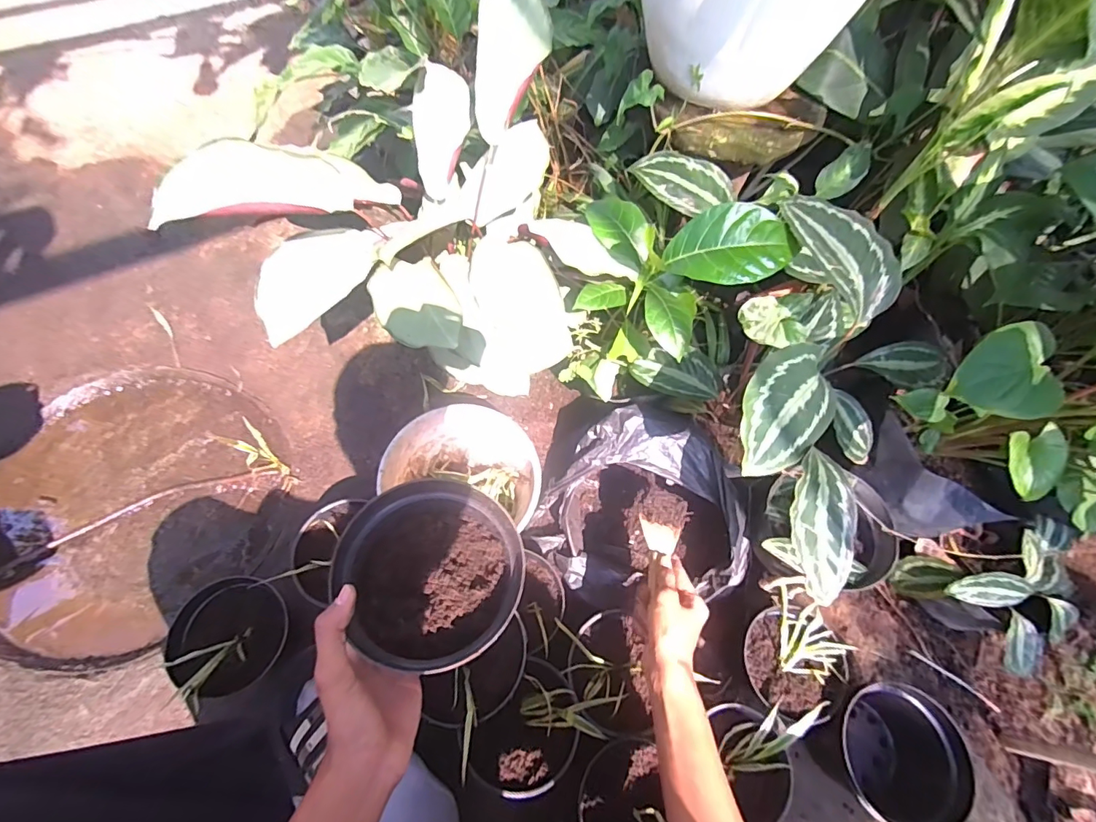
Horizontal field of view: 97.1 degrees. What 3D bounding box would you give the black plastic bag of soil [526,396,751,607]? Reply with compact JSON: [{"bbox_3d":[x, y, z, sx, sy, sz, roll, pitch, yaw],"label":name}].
[{"bbox_3d":[0.142,0.129,0.730,0.293,0.176,0.314,17,61,2],"label":"black plastic bag of soil"}]

